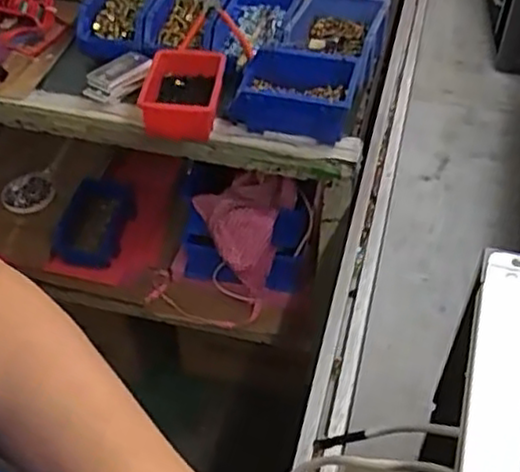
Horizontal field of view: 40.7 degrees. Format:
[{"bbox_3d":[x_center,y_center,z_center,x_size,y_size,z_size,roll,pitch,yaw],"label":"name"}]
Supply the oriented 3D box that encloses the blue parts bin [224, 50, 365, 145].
[{"bbox_3d":[0.047,-0.188,0.932,0.160,0.067,0.102,14,47,14],"label":"blue parts bin"}]

